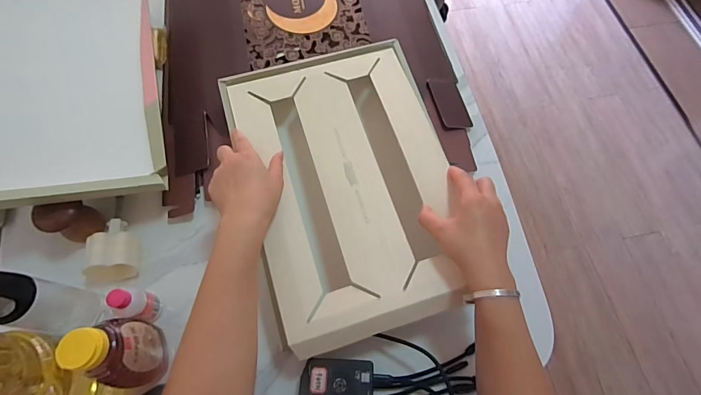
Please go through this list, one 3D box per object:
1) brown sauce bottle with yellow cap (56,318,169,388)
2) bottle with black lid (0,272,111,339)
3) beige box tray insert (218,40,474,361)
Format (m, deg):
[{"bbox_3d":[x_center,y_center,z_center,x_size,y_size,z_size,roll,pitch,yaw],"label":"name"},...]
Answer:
[{"bbox_3d":[-0.262,0.179,0.443,0.060,0.149,0.063,25,68,10],"label":"brown sauce bottle with yellow cap"},{"bbox_3d":[-0.356,0.113,0.413,0.060,0.229,0.058,11,67,4],"label":"bottle with black lid"},{"bbox_3d":[0.000,-0.030,0.522,0.274,0.045,0.409,-15,67,-8],"label":"beige box tray insert"}]

